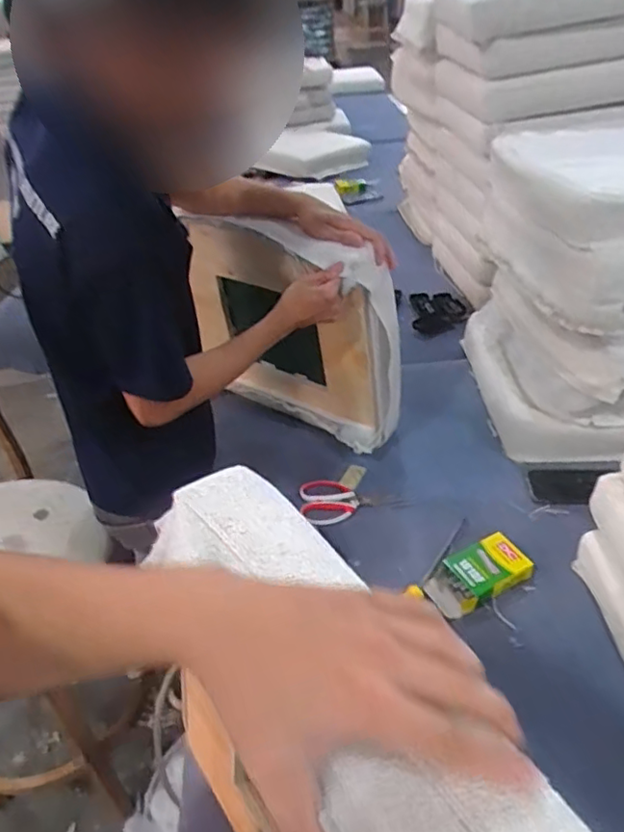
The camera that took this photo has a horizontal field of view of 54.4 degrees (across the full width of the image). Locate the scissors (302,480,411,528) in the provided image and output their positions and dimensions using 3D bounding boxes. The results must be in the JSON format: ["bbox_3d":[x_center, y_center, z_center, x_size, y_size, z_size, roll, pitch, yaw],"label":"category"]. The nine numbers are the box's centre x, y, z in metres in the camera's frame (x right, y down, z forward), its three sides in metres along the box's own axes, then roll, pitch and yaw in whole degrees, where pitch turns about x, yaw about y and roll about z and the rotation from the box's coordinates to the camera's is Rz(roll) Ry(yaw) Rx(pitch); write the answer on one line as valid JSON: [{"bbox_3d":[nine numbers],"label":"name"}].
[{"bbox_3d":[0.074,0.148,1.082,0.189,0.019,0.089,-4,37,1],"label":"scissors"}]

